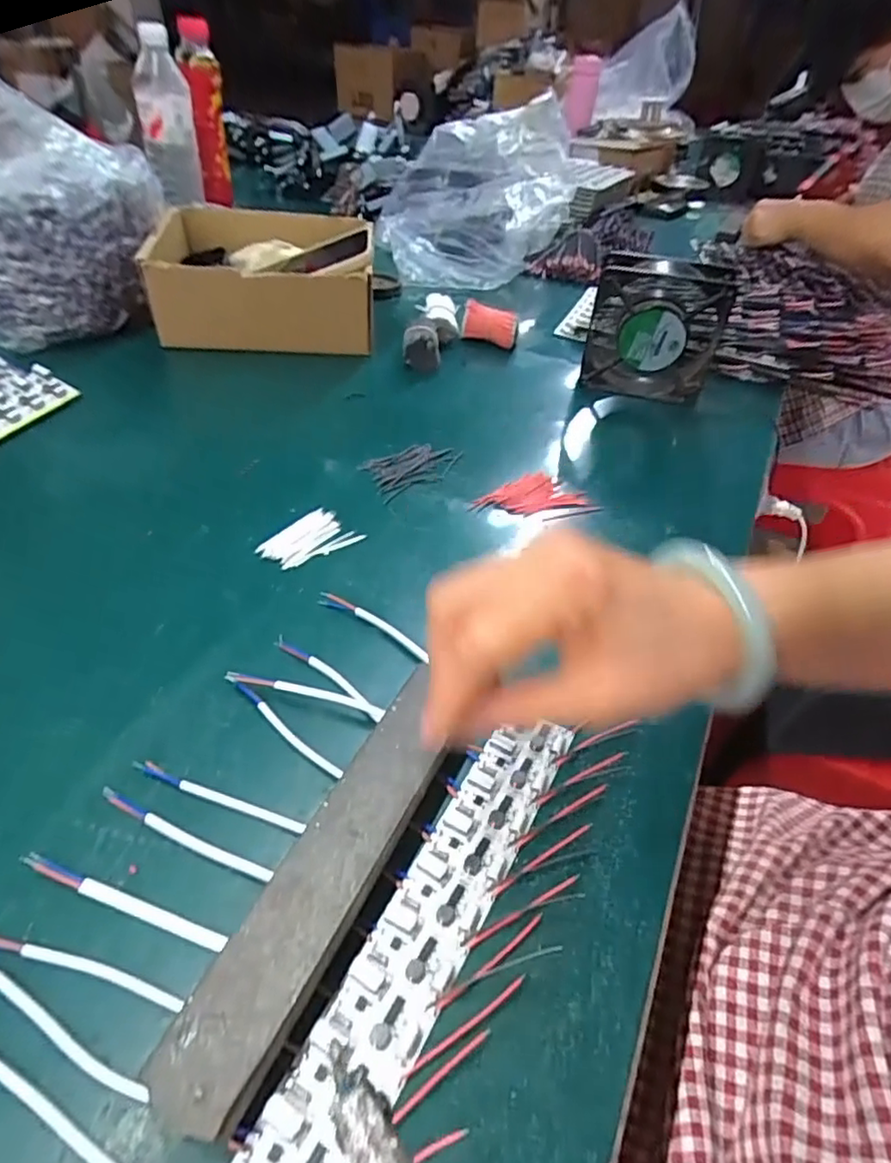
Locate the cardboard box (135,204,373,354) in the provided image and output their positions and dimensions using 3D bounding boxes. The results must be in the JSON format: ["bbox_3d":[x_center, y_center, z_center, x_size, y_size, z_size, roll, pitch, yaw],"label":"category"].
[{"bbox_3d":[-0.189,-0.322,0.674,0.213,0.096,0.183,-2,43,-8],"label":"cardboard box"}]

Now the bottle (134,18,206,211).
[{"bbox_3d":[-0.347,-0.571,0.781,0.066,0.180,0.071,-12,67,-18],"label":"bottle"}]

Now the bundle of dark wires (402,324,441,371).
[{"bbox_3d":[-0.025,-0.242,0.645,0.037,0.039,0.039,-2,43,-8],"label":"bundle of dark wires"}]

